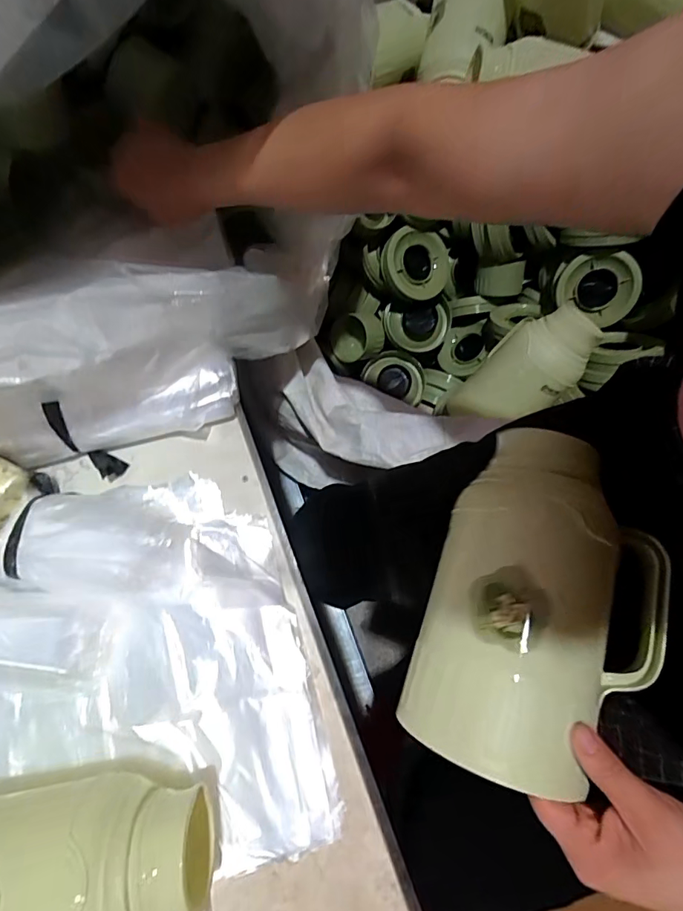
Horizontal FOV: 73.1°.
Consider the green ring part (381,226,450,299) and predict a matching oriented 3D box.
[{"bbox_3d":[0.139,-0.360,0.881,0.131,0.045,0.113,5,106,-20],"label":"green ring part"}]

